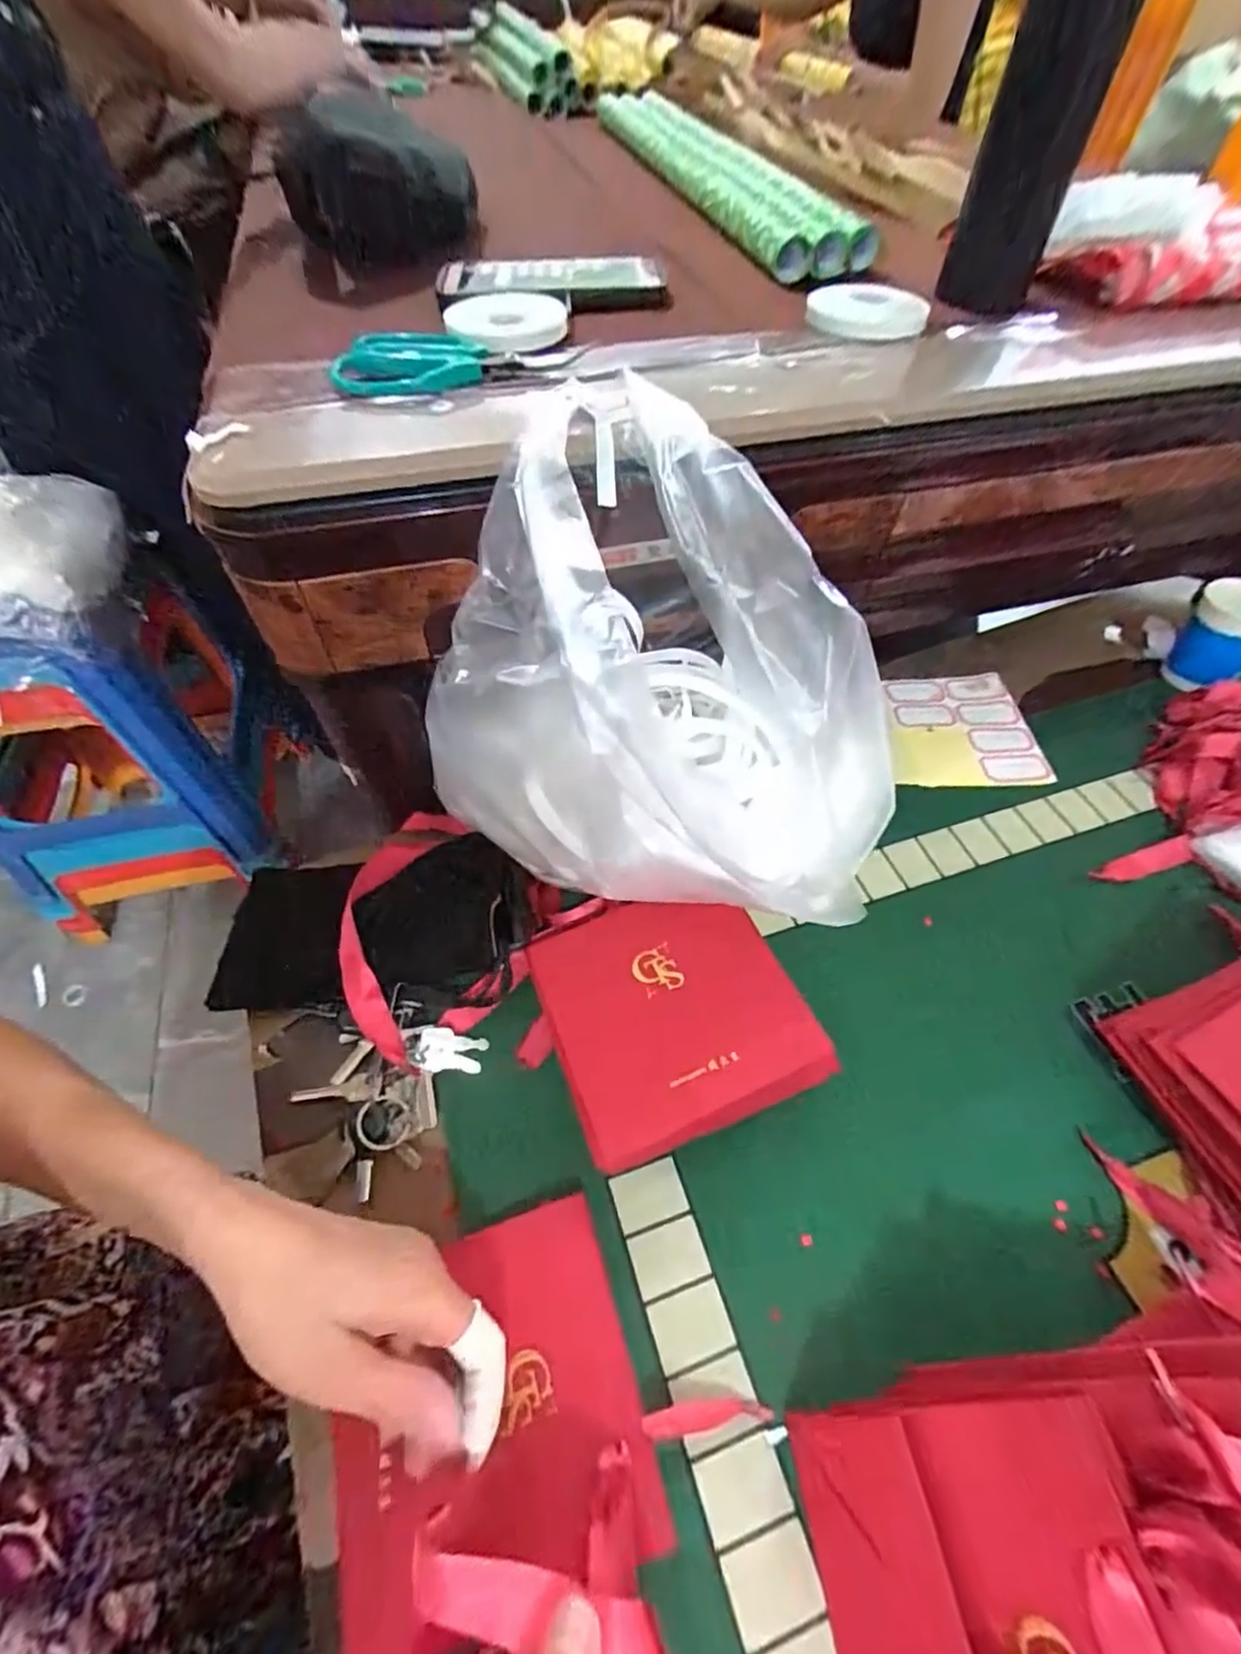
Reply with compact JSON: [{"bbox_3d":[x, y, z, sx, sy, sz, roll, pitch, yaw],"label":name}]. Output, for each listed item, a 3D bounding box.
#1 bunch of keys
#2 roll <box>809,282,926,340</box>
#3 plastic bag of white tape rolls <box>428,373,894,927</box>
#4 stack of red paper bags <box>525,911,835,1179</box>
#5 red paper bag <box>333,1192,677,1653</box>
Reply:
[{"bbox_3d":[-0.137,0.157,0.400,0.101,0.032,0.079,-38,63,-25],"label":"bunch of keys"},{"bbox_3d":[0.169,-0.354,0.443,0.077,0.014,0.077,14,55,9],"label":"roll"},{"bbox_3d":[0.029,-0.094,0.344,0.240,0.167,0.233,18,56,12],"label":"plastic bag of white tape rolls"},{"bbox_3d":[0.025,0.117,0.408,0.153,0.059,0.154,-18,56,-13],"label":"stack of red paper bags"},{"bbox_3d":[-0.058,0.270,0.301,0.124,0.013,0.140,-15,56,-11],"label":"red paper bag"}]

